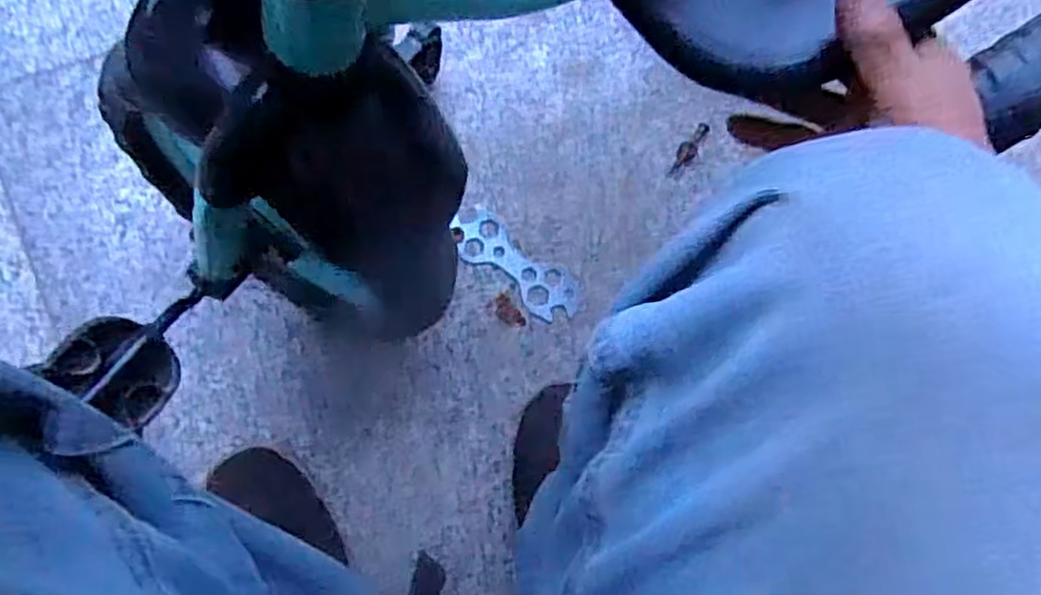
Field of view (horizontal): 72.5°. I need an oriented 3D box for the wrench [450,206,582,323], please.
[{"bbox_3d":[-0.004,-0.027,0.584,0.123,0.004,0.046,37,79,-4],"label":"wrench"}]

